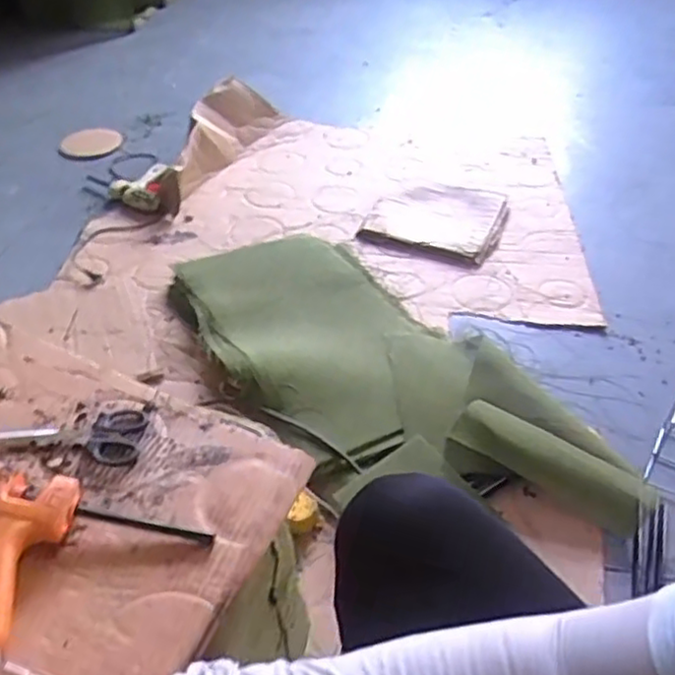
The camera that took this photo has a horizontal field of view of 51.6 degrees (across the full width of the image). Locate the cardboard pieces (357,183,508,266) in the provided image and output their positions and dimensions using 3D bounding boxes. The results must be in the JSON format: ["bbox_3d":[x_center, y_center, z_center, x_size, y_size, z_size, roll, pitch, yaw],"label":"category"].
[{"bbox_3d":[0.228,-0.283,1.587,0.290,0.041,0.315,16,45,16],"label":"cardboard pieces"}]

